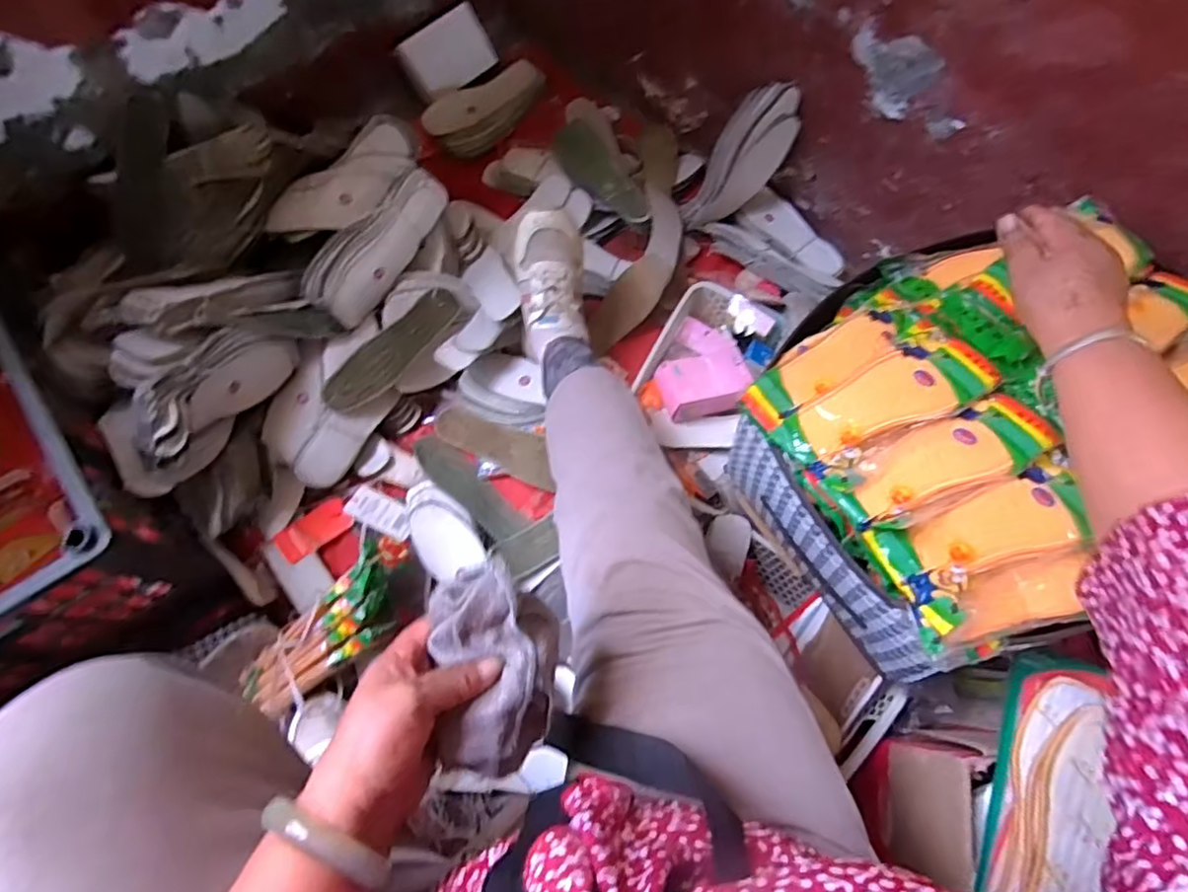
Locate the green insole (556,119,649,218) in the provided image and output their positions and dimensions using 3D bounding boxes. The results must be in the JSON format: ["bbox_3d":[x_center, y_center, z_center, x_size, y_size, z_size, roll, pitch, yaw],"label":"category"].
[{"bbox_3d":[0.006,-0.432,0.958,0.068,0.029,0.213,-27,70,-10],"label":"green insole"}]

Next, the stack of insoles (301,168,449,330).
[{"bbox_3d":[-0.300,-0.277,0.844,0.084,0.098,0.236,29,72,12],"label":"stack of insoles"}]

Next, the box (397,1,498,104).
[{"bbox_3d":[-0.246,-0.681,1.063,0.037,0.099,0.175,8,52,52],"label":"box"}]

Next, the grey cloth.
[{"bbox_3d":[-0.060,0.138,0.384,0.074,0.060,0.119,-8,68,-3],"label":"grey cloth"}]

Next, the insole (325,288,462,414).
[{"bbox_3d":[-0.269,-0.133,0.827,0.065,0.018,0.220,36,73,14],"label":"insole"}]

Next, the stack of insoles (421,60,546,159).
[{"bbox_3d":[-0.182,-0.591,1.064,0.098,0.040,0.231,42,74,15],"label":"stack of insoles"}]

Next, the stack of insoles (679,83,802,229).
[{"bbox_3d":[0.222,-0.428,0.924,0.075,0.225,0.076,-18,62,-49],"label":"stack of insoles"}]

